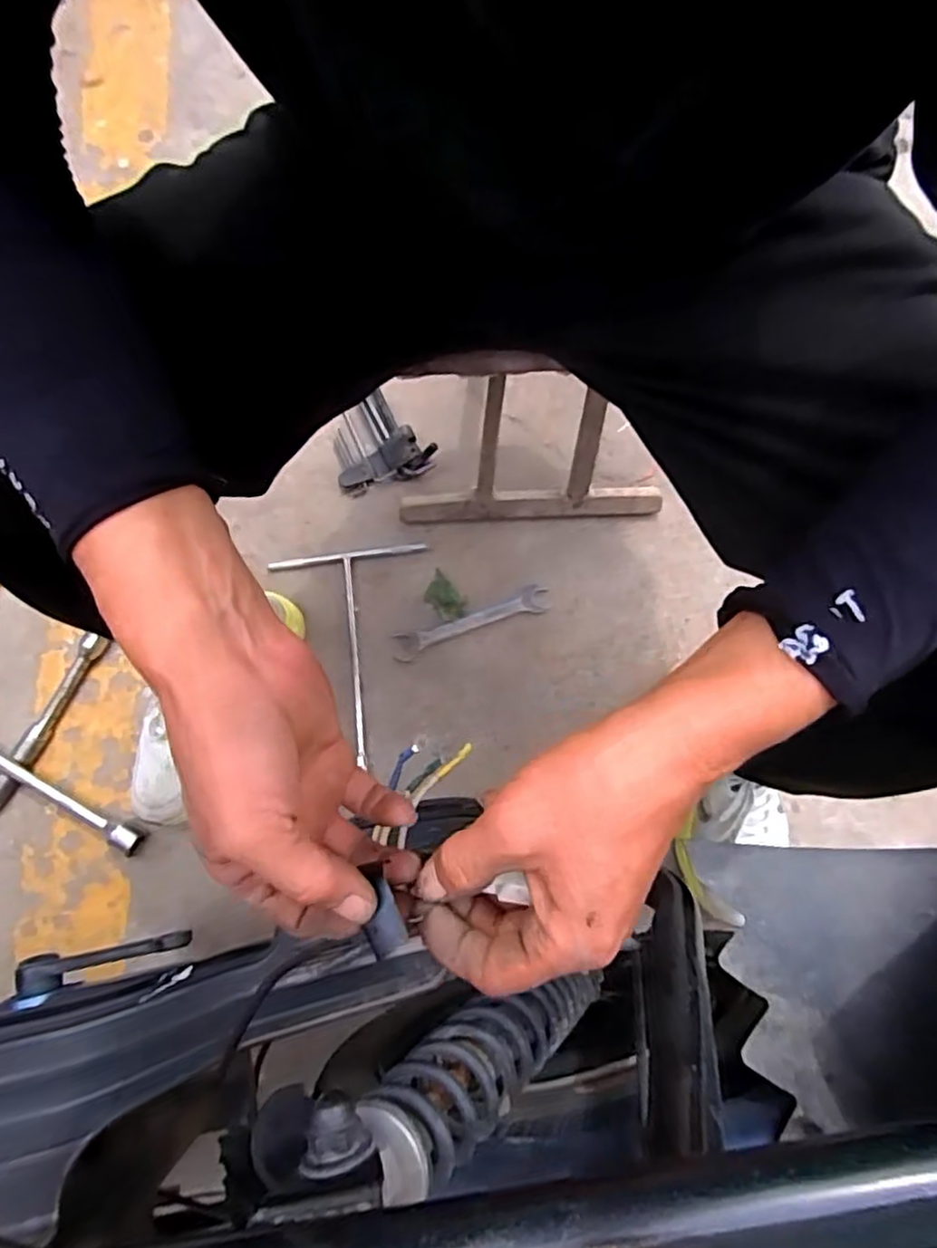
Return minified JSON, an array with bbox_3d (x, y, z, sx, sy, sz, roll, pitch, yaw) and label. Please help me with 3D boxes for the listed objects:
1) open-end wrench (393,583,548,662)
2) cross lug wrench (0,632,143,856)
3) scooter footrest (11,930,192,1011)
[{"bbox_3d":[0.003,-0.001,0.808,0.187,0.011,0.033,-20,77,-3],"label":"open-end wrench"},{"bbox_3d":[-0.507,0.156,0.748,0.250,0.035,0.255,-15,77,-2],"label":"cross lug wrench"},{"bbox_3d":[-0.243,0.225,0.449,0.115,0.025,0.027,-14,77,-2],"label":"scooter footrest"}]

